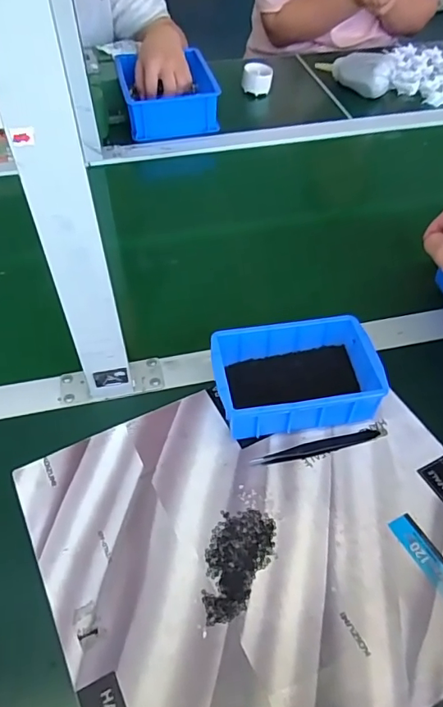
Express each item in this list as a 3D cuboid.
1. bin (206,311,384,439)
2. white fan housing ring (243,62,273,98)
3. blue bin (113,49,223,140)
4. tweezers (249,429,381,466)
[{"bbox_3d":[0.066,0.021,0.473,0.143,0.055,0.098,-8,51,-7],"label":"bin"},{"bbox_3d":[0.065,-0.493,0.904,0.052,0.041,0.040,1,50,1],"label":"white fan housing ring"},{"bbox_3d":[-0.089,-0.432,0.843,0.150,0.062,0.177,-10,51,-8],"label":"blue bin"},{"bbox_3d":[0.085,0.081,0.448,0.118,0.005,0.013,-13,52,-10],"label":"tweezers"}]

